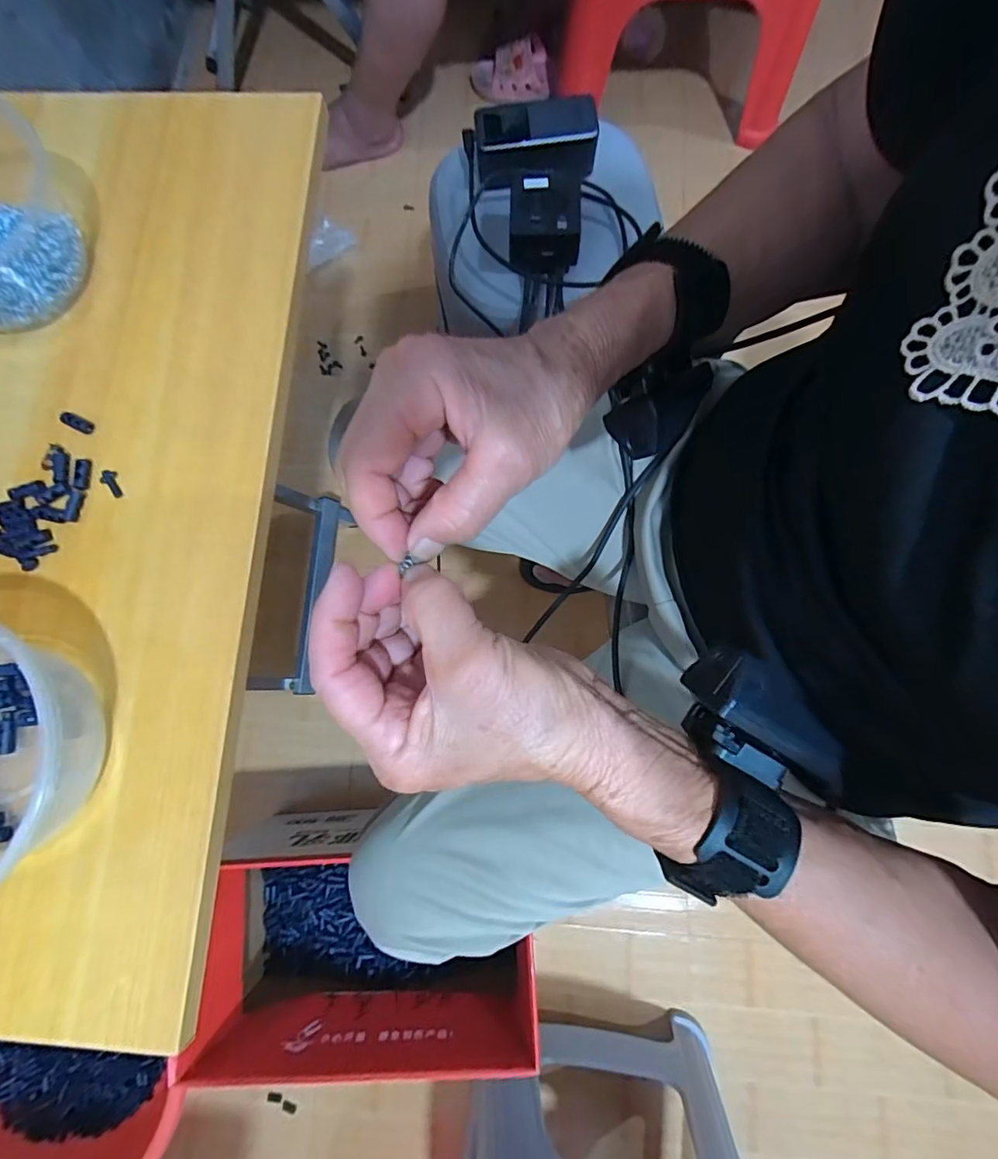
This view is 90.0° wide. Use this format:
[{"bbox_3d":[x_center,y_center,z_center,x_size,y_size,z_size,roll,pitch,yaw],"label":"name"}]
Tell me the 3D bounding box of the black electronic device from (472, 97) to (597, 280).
[{"bbox_3d":[0.044,-0.435,0.546,0.128,0.049,0.175,-4,79,1],"label":"black electronic device"}]

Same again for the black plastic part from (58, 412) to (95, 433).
[{"bbox_3d":[-0.266,-0.099,0.314,0.022,0.005,0.008,22,81,5],"label":"black plastic part"}]

